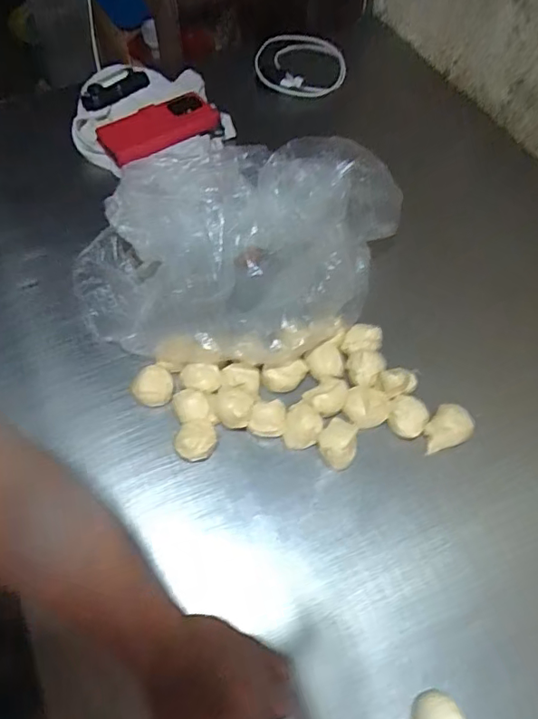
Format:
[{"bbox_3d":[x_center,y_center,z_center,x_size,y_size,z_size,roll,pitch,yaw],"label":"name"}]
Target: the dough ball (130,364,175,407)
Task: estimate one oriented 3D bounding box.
[{"bbox_3d":[-0.125,0.031,0.562,0.037,0.038,0.038,32,62,16],"label":"dough ball"}]

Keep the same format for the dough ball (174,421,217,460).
[{"bbox_3d":[-0.075,0.082,0.528,0.041,0.034,0.034,-14,60,-10],"label":"dough ball"}]

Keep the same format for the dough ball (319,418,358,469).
[{"bbox_3d":[0.073,0.088,0.535,0.040,0.034,0.041,1,58,-2],"label":"dough ball"}]

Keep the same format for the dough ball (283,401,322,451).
[{"bbox_3d":[0.036,0.070,0.543,0.037,0.028,0.046,12,59,5],"label":"dough ball"}]

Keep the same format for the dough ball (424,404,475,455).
[{"bbox_3d":[0.191,0.077,0.553,0.040,0.033,0.055,39,65,20],"label":"dough ball"}]

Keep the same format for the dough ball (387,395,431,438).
[{"bbox_3d":[0.148,0.064,0.553,0.044,0.033,0.037,37,64,19],"label":"dough ball"}]

